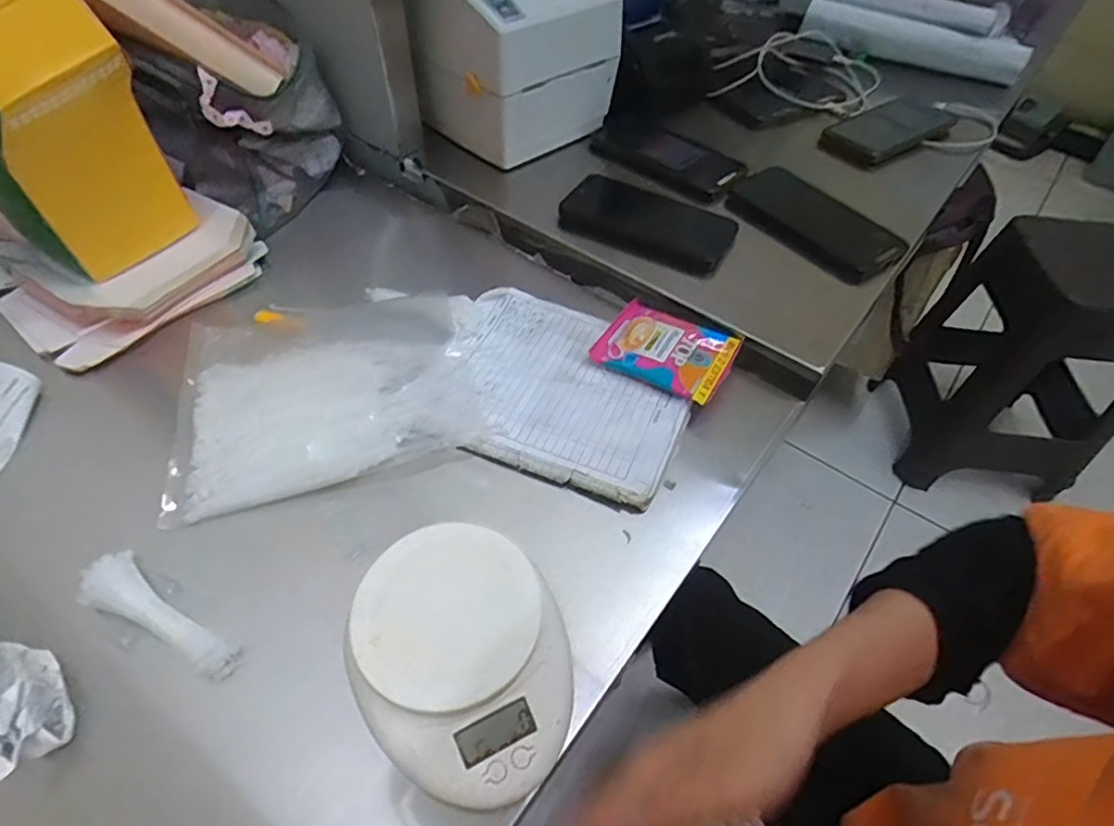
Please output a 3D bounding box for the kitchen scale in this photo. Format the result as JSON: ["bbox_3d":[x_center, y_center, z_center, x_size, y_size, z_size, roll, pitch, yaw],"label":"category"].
[{"bbox_3d":[-0.053,0.133,0.339,0.117,0.027,0.144,-15,53,-14],"label":"kitchen scale"}]

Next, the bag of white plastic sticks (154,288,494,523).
[{"bbox_3d":[-0.176,-0.022,0.466,0.223,0.014,0.180,-10,52,-10],"label":"bag of white plastic sticks"}]

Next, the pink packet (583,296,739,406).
[{"bbox_3d":[0.090,-0.053,0.503,0.106,0.015,0.081,26,55,18],"label":"pink packet"}]

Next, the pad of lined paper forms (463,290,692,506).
[{"bbox_3d":[0.005,-0.021,0.480,0.193,0.011,0.163,19,53,13],"label":"pad of lined paper forms"}]

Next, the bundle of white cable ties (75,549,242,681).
[{"bbox_3d":[-0.232,0.120,0.349,0.106,0.022,0.031,26,55,18],"label":"bundle of white cable ties"}]

